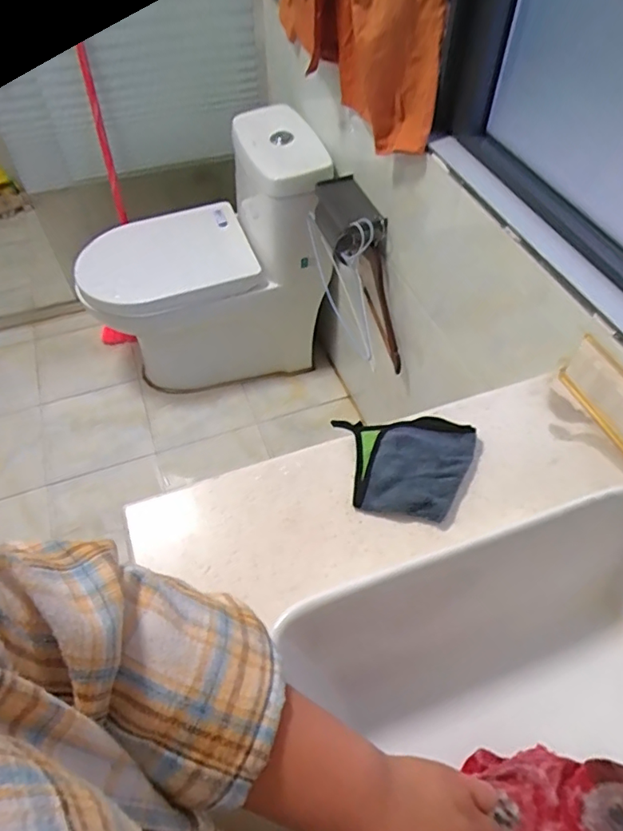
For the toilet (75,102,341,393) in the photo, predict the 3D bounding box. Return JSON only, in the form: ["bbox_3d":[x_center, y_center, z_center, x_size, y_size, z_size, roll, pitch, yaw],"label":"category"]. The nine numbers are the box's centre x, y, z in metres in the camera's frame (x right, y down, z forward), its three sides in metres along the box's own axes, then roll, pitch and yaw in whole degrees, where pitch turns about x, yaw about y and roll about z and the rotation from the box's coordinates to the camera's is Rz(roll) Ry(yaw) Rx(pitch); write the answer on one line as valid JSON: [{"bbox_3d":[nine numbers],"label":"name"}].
[{"bbox_3d":[-0.301,-0.418,1.520,0.646,0.676,0.487,-19,55,-13],"label":"toilet"}]

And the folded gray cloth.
[{"bbox_3d":[0.109,0.054,0.606,0.147,0.018,0.130,5,54,5],"label":"folded gray cloth"}]

